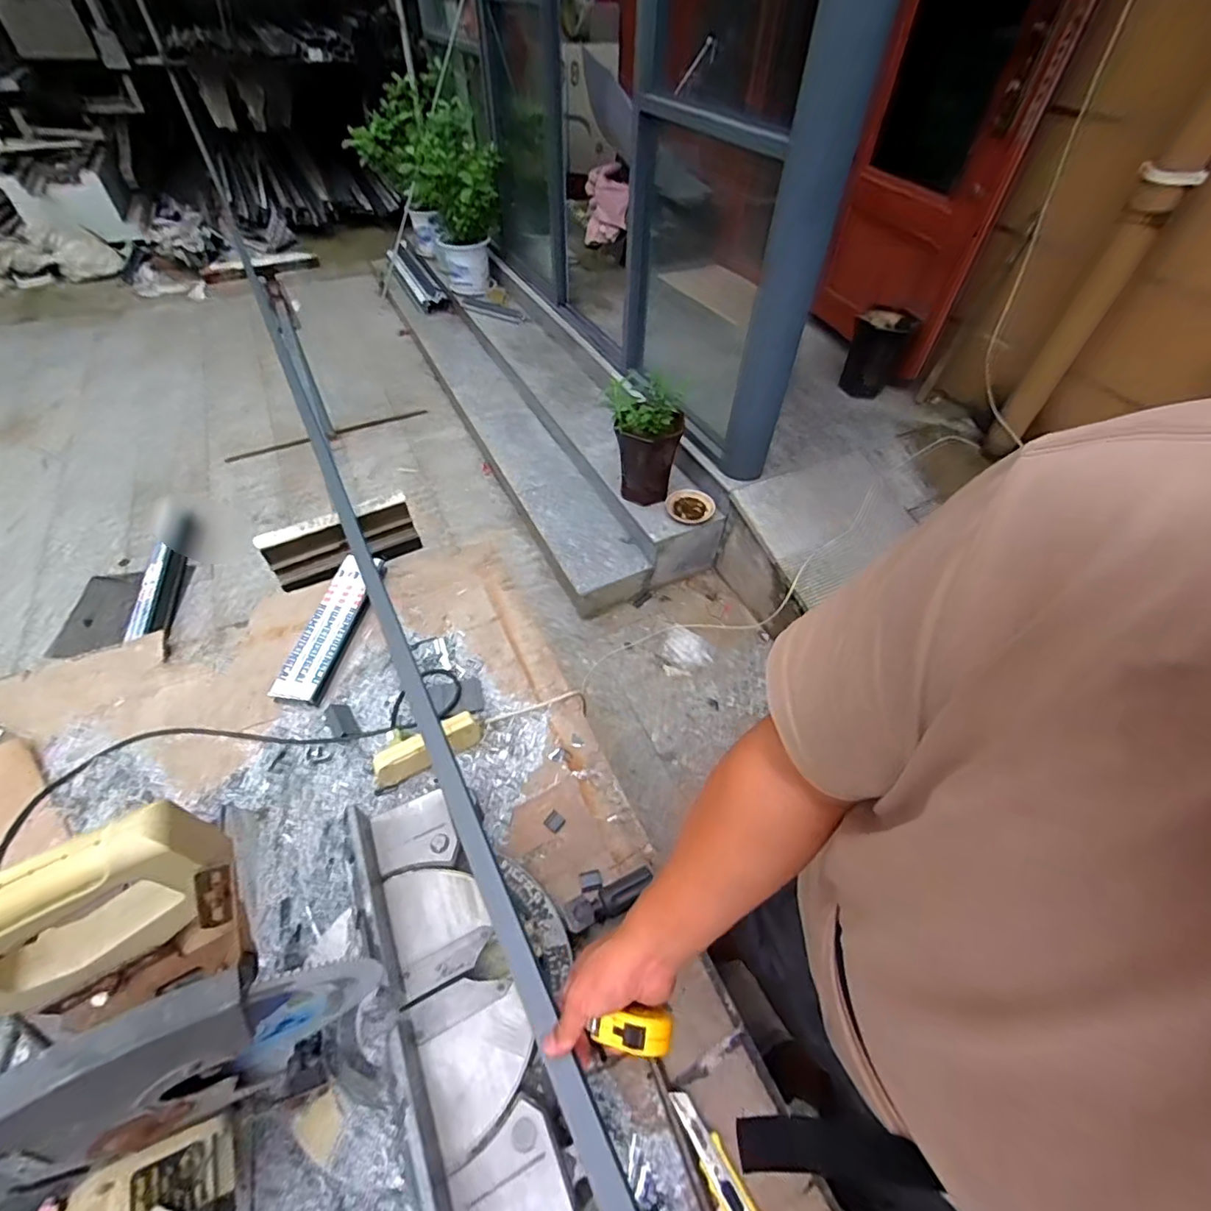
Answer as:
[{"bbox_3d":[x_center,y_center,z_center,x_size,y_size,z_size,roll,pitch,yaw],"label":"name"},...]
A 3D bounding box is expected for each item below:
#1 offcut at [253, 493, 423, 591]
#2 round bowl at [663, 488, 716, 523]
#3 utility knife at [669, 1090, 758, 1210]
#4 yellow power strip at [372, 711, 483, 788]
[{"bbox_3d":[-0.565,-0.137,1.163,0.307,0.112,0.089,-22,54,-19],"label":"offcut"},{"bbox_3d":[0.305,-0.356,1.933,0.178,0.035,0.147,7,50,4],"label":"round bowl"},{"bbox_3d":[0.134,0.633,0.586,0.040,0.017,0.180,-18,54,-17],"label":"utility knife"},{"bbox_3d":[-0.284,0.229,0.864,0.172,0.056,0.048,-27,57,-23],"label":"yellow power strip"}]

